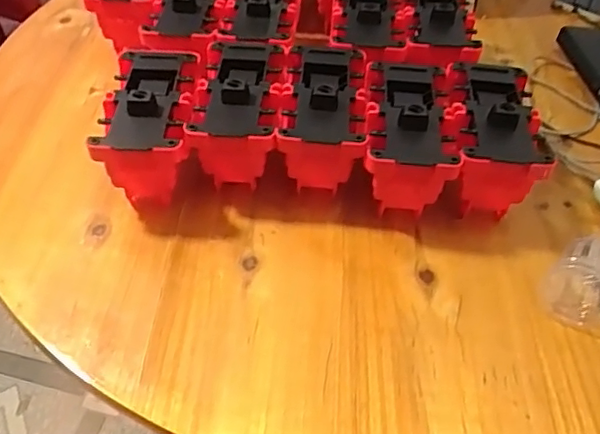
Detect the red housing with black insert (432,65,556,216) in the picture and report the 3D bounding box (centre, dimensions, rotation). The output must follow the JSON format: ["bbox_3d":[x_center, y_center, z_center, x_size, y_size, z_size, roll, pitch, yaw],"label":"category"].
[{"bbox_3d":[0.178,-0.075,0.590,0.093,0.101,0.160,5,47,1],"label":"red housing with black insert"}]

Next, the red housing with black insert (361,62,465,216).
[{"bbox_3d":[0.102,-0.074,0.578,0.084,0.103,0.153,5,47,1],"label":"red housing with black insert"}]

